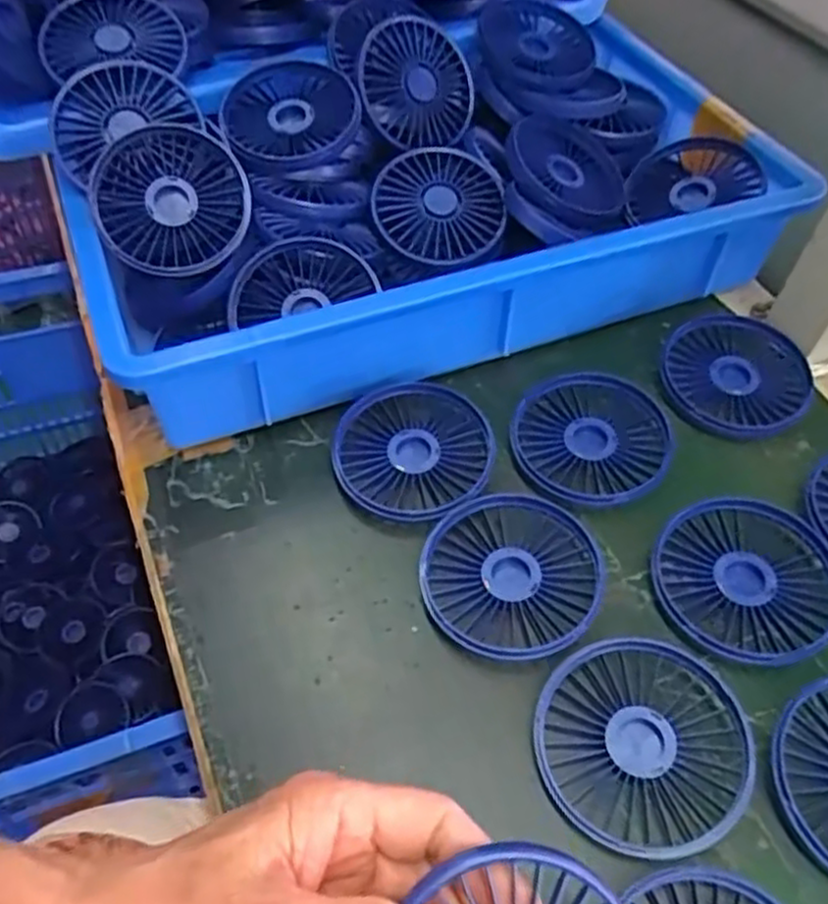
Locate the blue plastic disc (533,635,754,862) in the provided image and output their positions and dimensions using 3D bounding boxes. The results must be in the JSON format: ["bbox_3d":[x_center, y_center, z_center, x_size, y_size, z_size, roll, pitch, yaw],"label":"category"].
[{"bbox_3d":[0.098,0.123,0.323,0.084,0.011,0.087,-1,53,1],"label":"blue plastic disc"}]

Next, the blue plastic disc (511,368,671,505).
[{"bbox_3d":[0.101,-0.009,0.422,0.083,0.019,0.081,-1,53,1],"label":"blue plastic disc"}]

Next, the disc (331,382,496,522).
[{"bbox_3d":[-0.001,-0.002,0.421,0.085,0.014,0.086,-1,53,1],"label":"disc"}]

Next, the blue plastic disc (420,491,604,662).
[{"bbox_3d":[0.048,0.061,0.372,0.085,0.012,0.086,-1,53,1],"label":"blue plastic disc"}]

